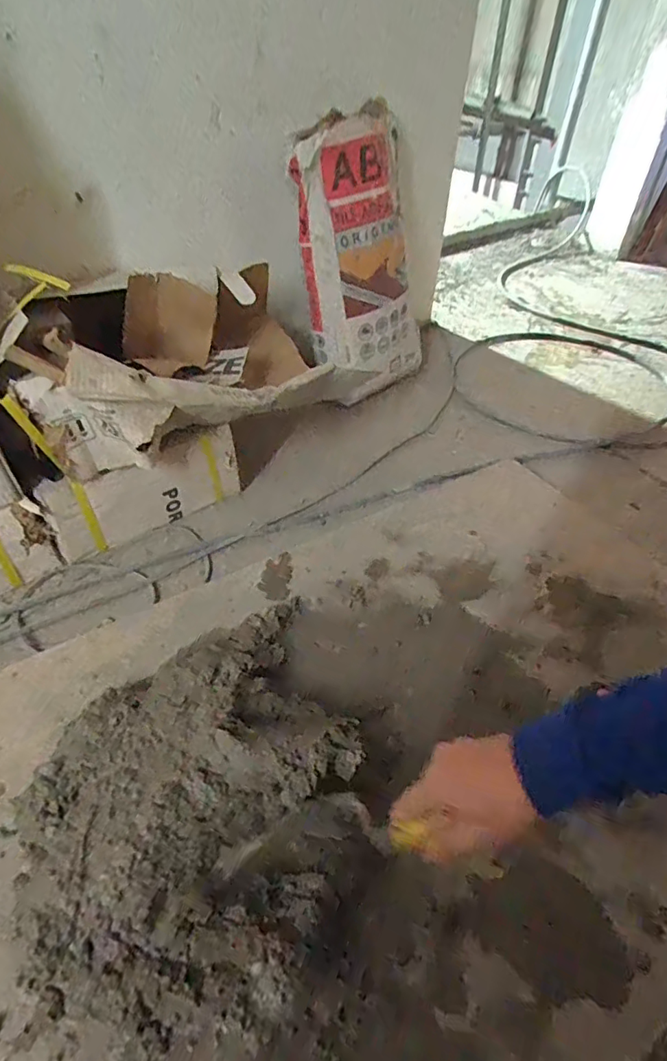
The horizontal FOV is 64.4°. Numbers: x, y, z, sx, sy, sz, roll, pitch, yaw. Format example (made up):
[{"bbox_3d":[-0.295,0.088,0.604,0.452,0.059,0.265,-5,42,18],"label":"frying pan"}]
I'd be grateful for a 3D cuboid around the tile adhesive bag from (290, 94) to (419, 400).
[{"bbox_3d":[0.068,-0.546,1.093,0.297,0.522,0.108,-23,38,-26],"label":"tile adhesive bag"}]

